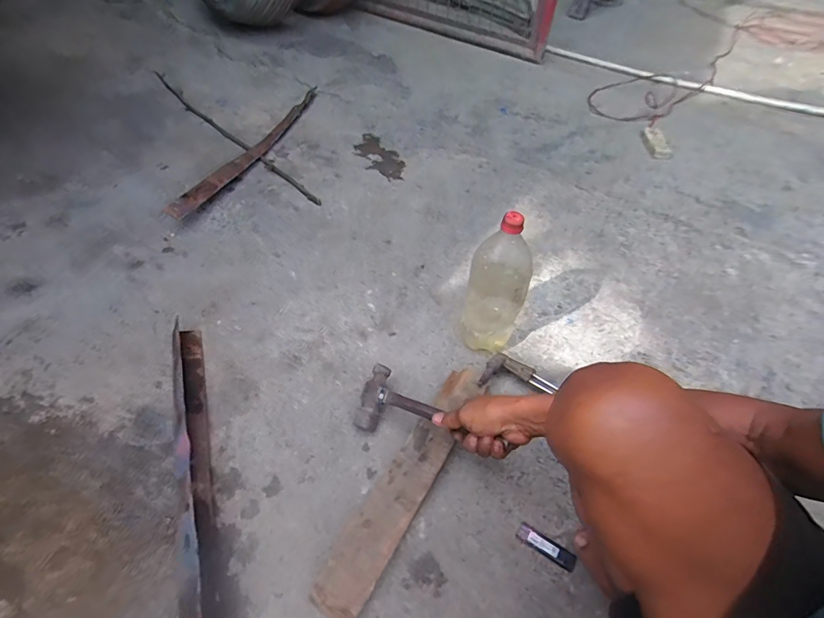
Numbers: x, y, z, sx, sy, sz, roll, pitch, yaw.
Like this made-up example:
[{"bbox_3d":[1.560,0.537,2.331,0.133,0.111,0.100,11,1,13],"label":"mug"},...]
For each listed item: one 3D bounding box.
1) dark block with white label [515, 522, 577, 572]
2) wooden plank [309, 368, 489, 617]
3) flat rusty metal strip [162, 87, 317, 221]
[{"bbox_3d":[0.189,0.334,0.608,0.083,0.013,0.025,27,56,19],"label":"dark block with white label"},{"bbox_3d":[-0.002,0.252,0.655,0.075,0.054,0.399,26,55,18],"label":"wooden plank"},{"bbox_3d":[-0.429,-0.472,1.216,0.075,0.057,0.727,15,53,11],"label":"flat rusty metal strip"}]

